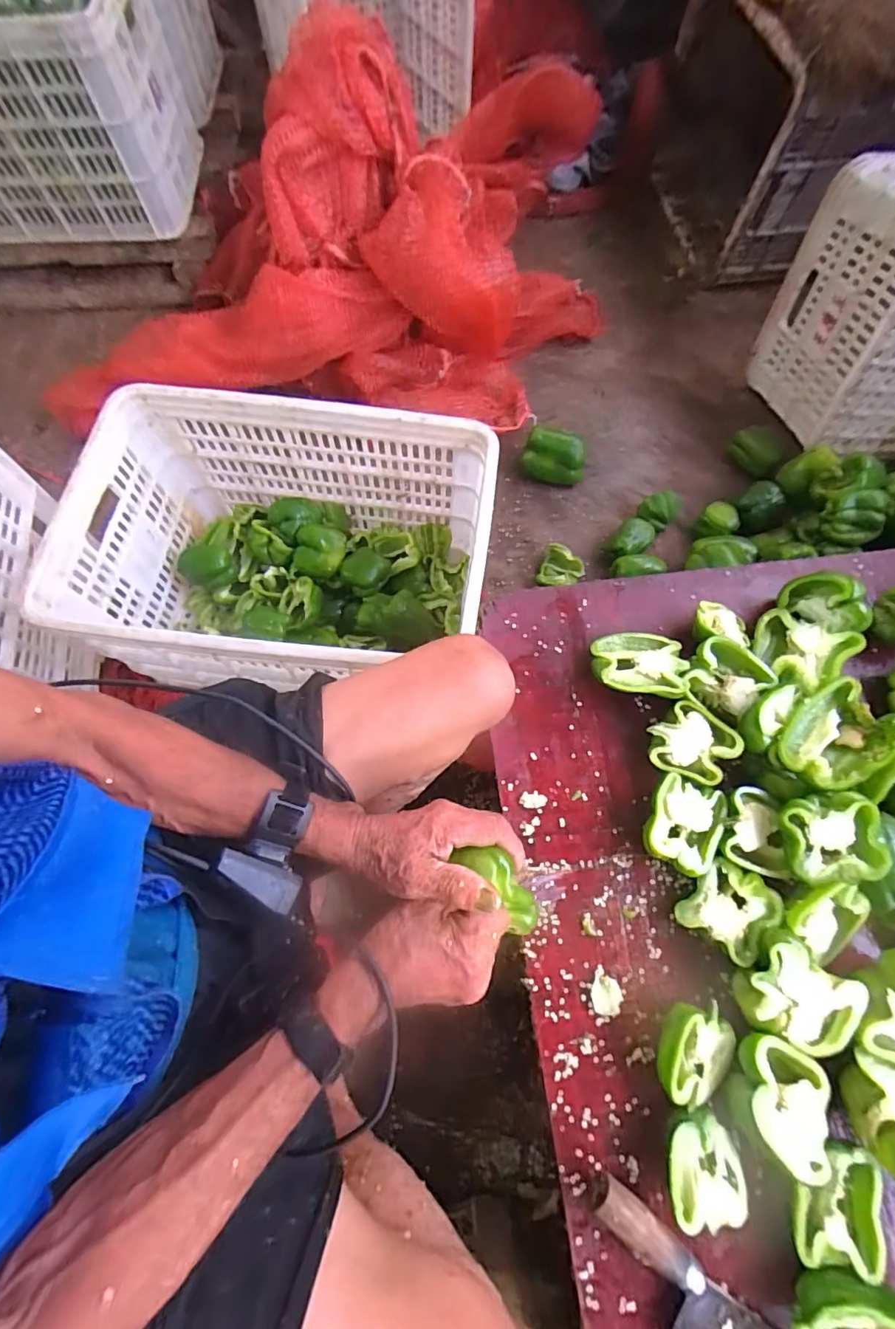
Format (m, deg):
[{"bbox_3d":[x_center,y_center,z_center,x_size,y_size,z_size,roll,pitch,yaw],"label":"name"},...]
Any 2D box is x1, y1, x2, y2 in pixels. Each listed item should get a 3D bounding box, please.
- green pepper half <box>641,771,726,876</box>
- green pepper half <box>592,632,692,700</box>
[{"bbox_3d":[0.220,0.153,0.482,0.066,0.041,0.078,25,73,8],"label":"green pepper half"},{"bbox_3d":[0.198,0.002,0.530,0.090,0.027,0.083,4,47,12],"label":"green pepper half"}]

